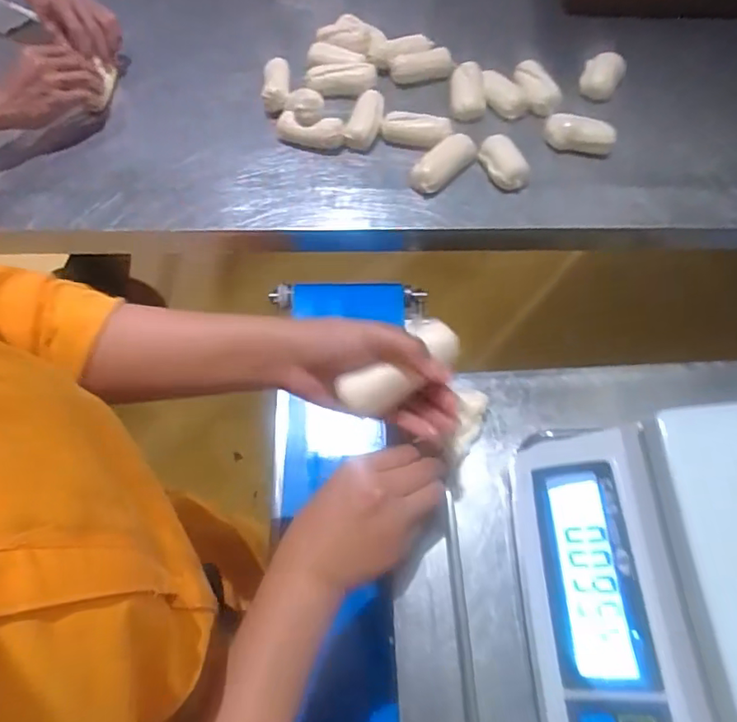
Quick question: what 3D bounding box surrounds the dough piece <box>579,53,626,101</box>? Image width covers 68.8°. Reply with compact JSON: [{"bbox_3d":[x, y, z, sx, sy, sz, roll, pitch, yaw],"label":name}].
[{"bbox_3d":[0.332,-0.405,0.764,0.052,0.029,0.087,23,65,13],"label":"dough piece"}]

